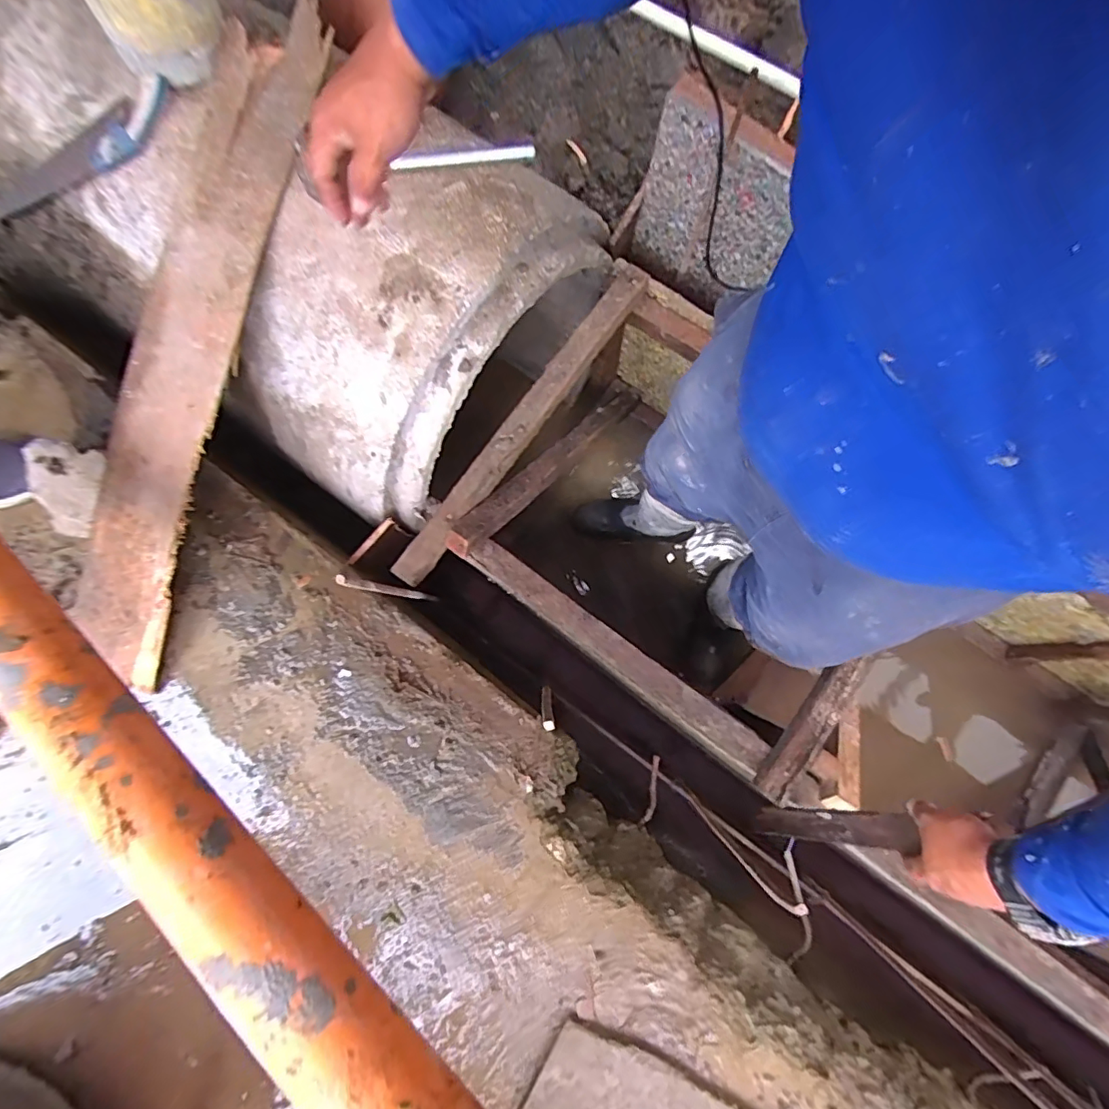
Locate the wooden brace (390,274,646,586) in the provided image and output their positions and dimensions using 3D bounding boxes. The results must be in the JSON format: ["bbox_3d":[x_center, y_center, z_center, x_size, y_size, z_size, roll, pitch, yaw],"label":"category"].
[{"bbox_3d":[-0.050,-0.232,0.950,0.060,0.044,0.694,35,82,8],"label":"wooden brace"}]

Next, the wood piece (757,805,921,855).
[{"bbox_3d":[0.354,0.358,0.717,0.035,0.322,0.033,36,65,8],"label":"wood piece"}]

